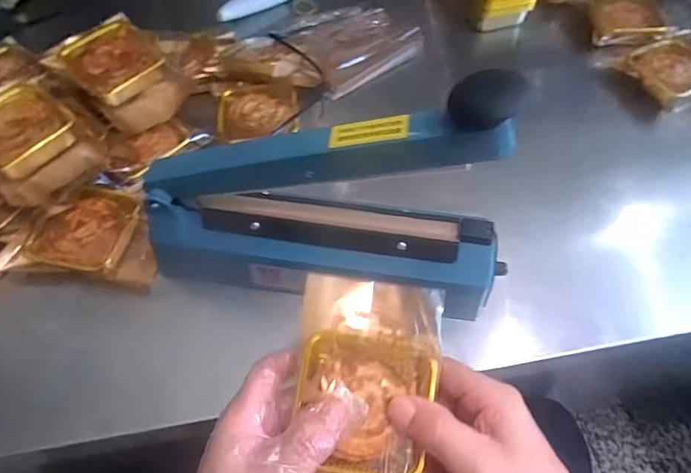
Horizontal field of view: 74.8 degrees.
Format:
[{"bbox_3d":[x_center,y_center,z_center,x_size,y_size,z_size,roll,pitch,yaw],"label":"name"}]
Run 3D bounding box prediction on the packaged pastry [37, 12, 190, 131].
[{"bbox_3d":[-0.248,-0.174,0.507,0.100,0.060,0.135,-40,66,-22],"label":"packaged pastry"}]

